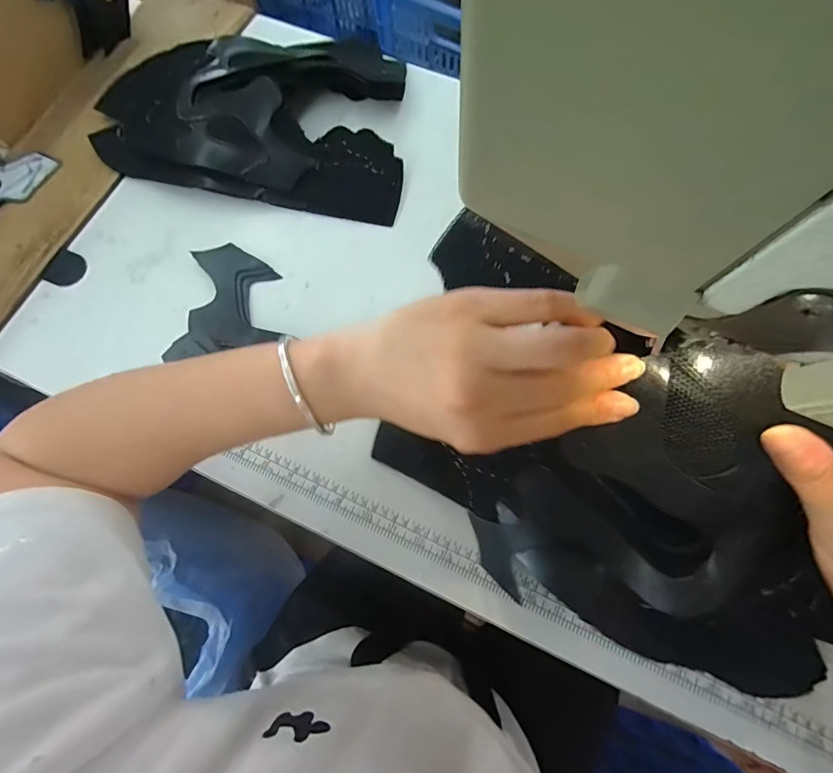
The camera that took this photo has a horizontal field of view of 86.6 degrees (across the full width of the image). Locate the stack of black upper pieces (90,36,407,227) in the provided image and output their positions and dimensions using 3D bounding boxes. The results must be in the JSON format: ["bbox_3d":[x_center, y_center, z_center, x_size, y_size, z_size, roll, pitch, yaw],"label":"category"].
[{"bbox_3d":[-0.192,-0.317,0.492,0.384,0.082,0.198,13,74,6],"label":"stack of black upper pieces"}]

